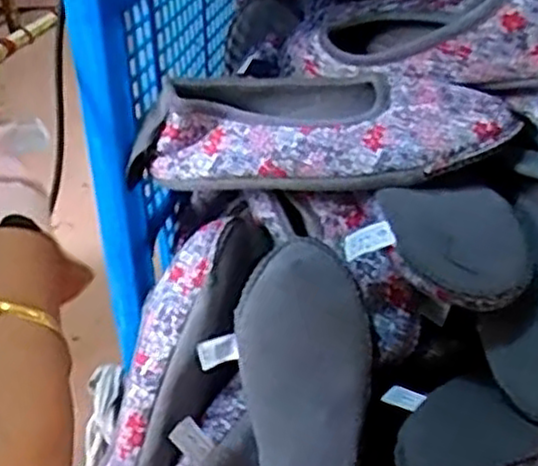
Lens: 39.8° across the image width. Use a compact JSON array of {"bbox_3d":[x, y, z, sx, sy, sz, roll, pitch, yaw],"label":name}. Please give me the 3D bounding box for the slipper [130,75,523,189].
[{"bbox_3d":[0.032,-0.071,0.523,0.262,0.064,0.084,6,34,14],"label":"slipper"}]

